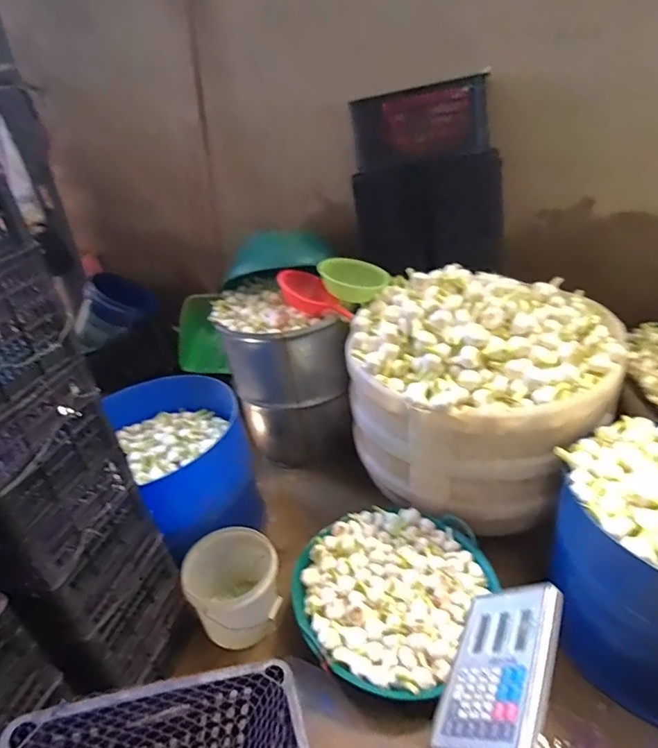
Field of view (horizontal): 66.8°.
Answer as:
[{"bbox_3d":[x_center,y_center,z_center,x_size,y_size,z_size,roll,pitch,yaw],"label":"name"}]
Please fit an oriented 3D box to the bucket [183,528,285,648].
[{"bbox_3d":[-0.267,0.620,1.433,0.244,0.238,0.258,-4,32,2],"label":"bucket"}]

